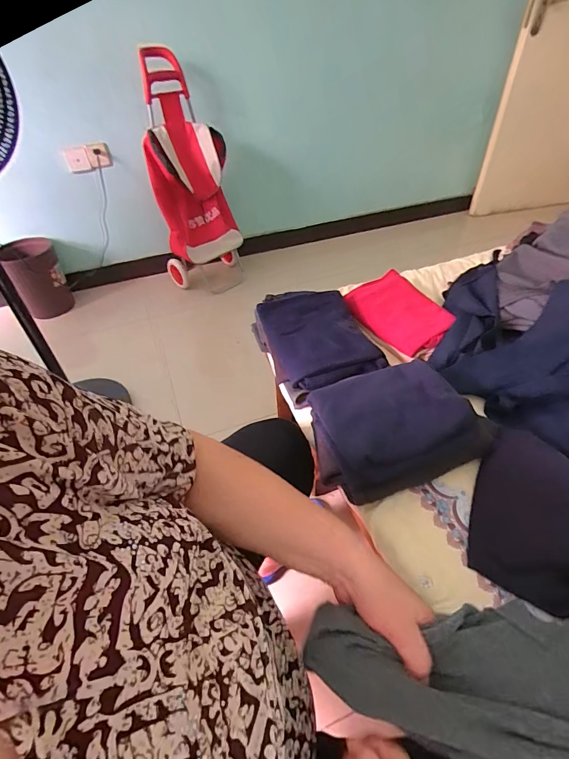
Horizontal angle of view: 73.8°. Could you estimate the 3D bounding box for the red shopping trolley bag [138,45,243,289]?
[{"bbox_3d":[-0.399,-0.817,1.624,0.349,0.813,0.223,-11,45,-8],"label":"red shopping trolley bag"}]

